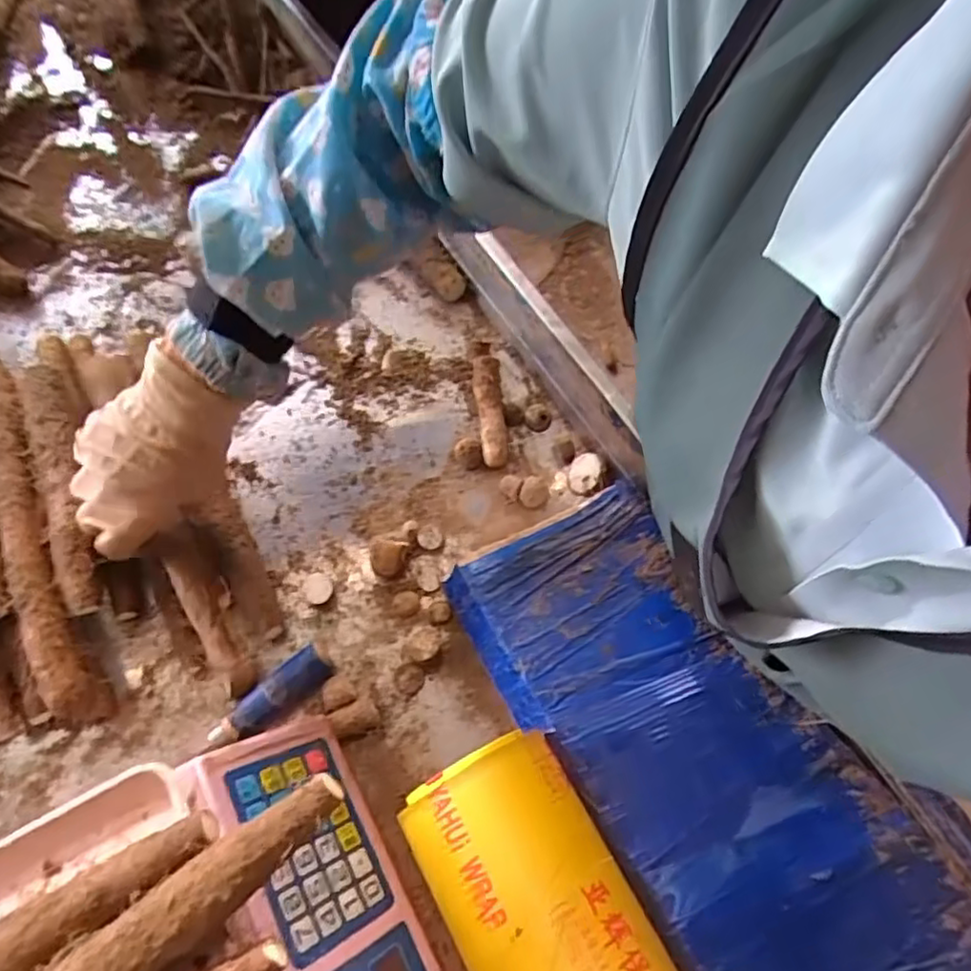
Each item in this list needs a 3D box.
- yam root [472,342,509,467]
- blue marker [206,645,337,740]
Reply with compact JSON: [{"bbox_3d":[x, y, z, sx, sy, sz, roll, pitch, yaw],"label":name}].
[{"bbox_3d":[0.003,-0.074,0.586,0.024,0.019,0.118,-3,64,-3],"label":"yam root"},{"bbox_3d":[-0.153,0.152,0.479,0.088,0.026,0.026,-33,69,-16],"label":"blue marker"}]

